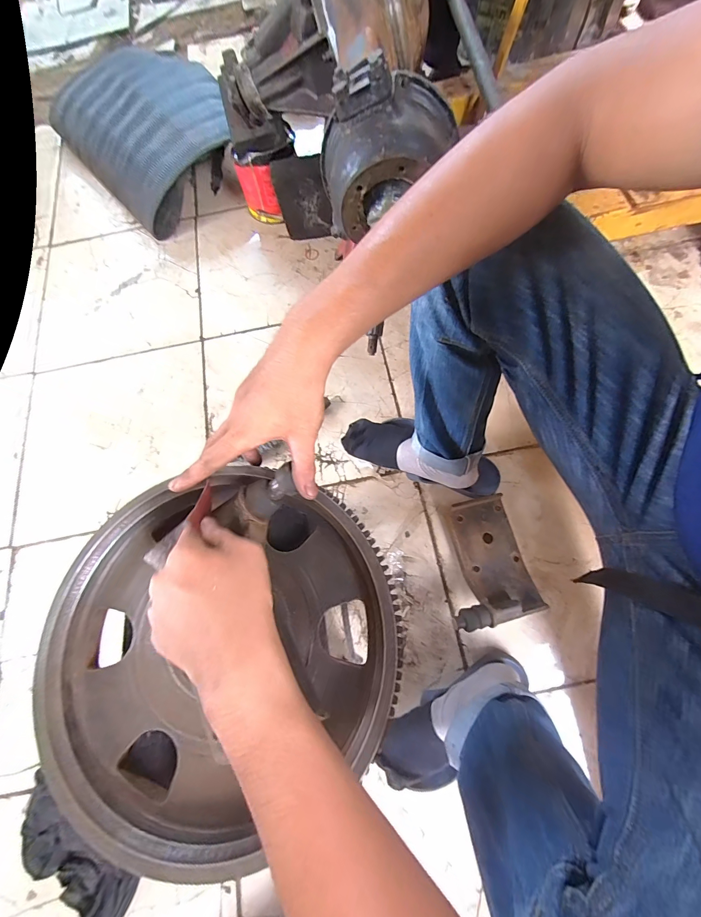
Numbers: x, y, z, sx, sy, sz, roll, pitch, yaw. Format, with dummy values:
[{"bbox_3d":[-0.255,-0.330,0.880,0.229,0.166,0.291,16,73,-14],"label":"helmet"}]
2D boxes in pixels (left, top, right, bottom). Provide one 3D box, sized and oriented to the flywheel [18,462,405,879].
[{"bbox_3d":[-0.114,0.157,0.313,0.307,0.061,0.289,0,74,0],"label":"flywheel"}]

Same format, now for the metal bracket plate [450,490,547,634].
[{"bbox_3d":[0.230,0.175,0.615,0.154,0.059,0.202,-15,72,-2],"label":"metal bracket plate"}]

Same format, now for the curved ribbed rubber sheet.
[{"bbox_3d":[-0.596,-0.969,0.973,0.391,0.147,0.718,-40,74,-9],"label":"curved ribbed rubber sheet"}]

